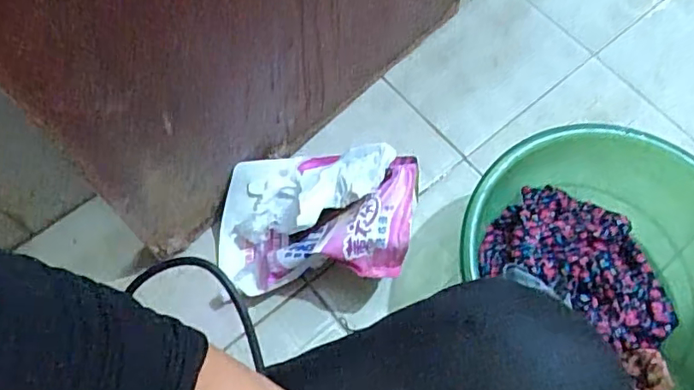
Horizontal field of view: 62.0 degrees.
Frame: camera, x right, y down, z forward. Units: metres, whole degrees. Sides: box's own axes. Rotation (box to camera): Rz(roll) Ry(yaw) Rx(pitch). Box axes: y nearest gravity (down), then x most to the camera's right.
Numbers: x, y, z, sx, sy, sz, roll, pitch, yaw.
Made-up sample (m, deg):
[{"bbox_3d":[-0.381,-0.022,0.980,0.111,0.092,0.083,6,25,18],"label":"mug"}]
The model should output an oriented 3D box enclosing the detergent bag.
[{"bbox_3d":[-0.040,0.030,0.766,0.260,0.112,0.185,-3,65,-1],"label":"detergent bag"}]

